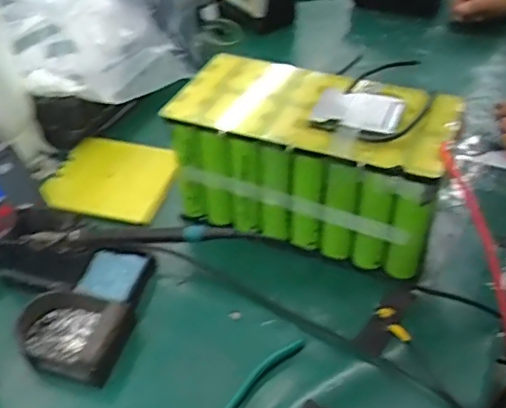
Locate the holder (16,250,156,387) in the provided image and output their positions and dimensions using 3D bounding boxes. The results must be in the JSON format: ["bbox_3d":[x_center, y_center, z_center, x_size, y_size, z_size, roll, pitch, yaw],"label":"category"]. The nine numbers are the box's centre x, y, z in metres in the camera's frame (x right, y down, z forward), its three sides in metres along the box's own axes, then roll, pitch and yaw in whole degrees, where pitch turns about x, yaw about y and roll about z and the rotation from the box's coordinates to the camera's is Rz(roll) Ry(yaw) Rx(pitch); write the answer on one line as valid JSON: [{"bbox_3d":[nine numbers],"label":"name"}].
[{"bbox_3d":[-0.167,0.100,0.564,0.102,0.030,0.143,6,44,6],"label":"holder"}]

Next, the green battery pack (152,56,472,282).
[{"bbox_3d":[0.061,-0.054,0.624,0.279,0.143,0.139,16,46,17],"label":"green battery pack"}]

